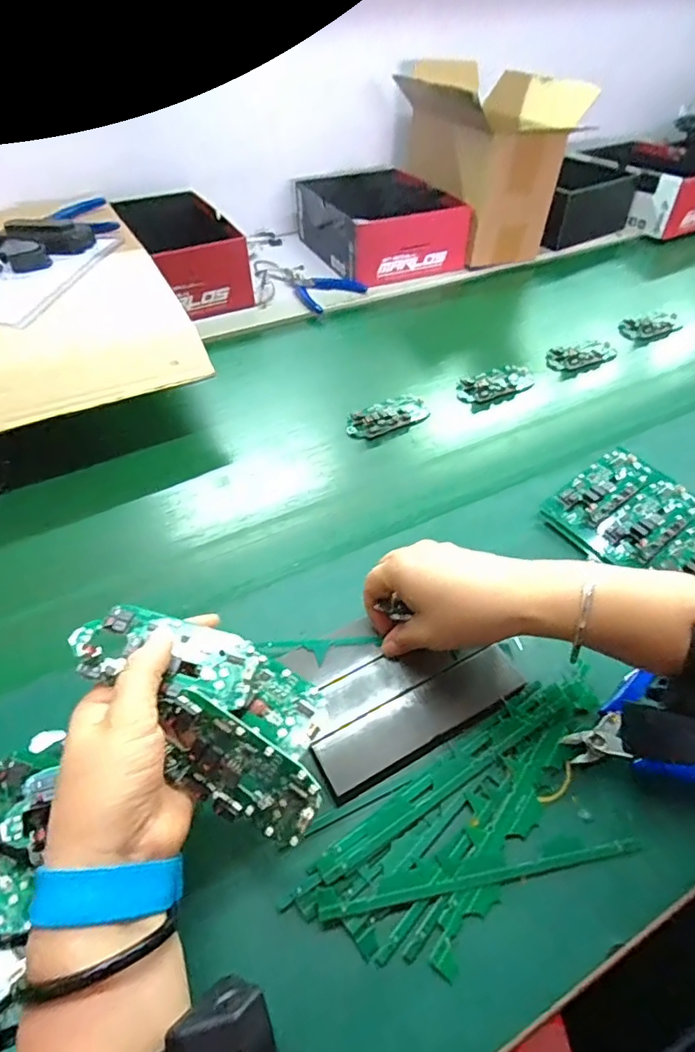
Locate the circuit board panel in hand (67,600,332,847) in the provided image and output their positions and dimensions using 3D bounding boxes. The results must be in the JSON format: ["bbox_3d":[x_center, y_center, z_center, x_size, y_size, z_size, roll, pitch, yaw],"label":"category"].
[{"bbox_3d":[-0.070,0.091,0.291,0.147,0.041,0.080,25,52,20],"label":"circuit board panel in hand"}]

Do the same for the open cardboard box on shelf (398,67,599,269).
[{"bbox_3d":[0.206,-0.576,0.872,0.183,0.206,0.282,-20,51,-18],"label":"open cardboard box on shelf"}]

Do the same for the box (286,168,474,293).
[{"bbox_3d":[0.047,-0.492,0.878,0.188,0.094,0.259,-18,50,-16],"label":"box"}]

